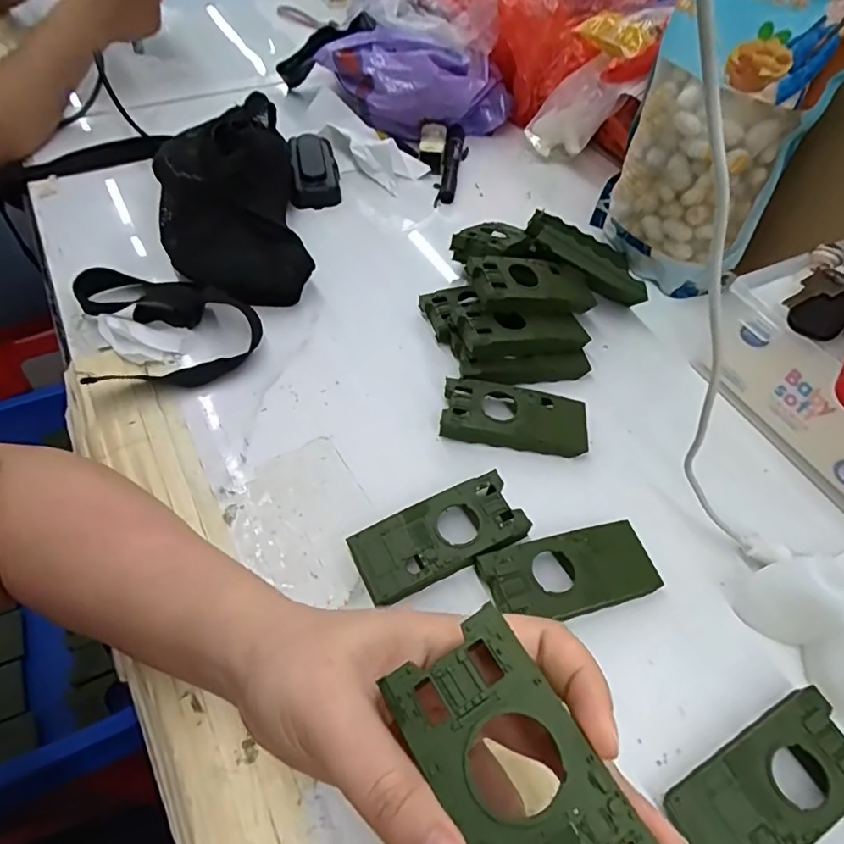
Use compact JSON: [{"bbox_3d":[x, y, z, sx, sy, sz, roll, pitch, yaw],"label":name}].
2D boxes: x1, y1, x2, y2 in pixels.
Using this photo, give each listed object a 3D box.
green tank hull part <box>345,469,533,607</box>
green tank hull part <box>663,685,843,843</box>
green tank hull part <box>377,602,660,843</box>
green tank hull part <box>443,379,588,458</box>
[{"bbox_3d":[0.011,0.072,0.338,0.104,0.018,0.049,-21,57,-17],"label":"green tank hull part"},{"bbox_3d":[0.171,0.180,0.269,0.103,0.019,0.046,-24,58,-18],"label":"green tank hull part"},{"bbox_3d":[0.033,0.111,0.154,0.042,0.011,0.101,-27,65,-20],"label":"green tank hull part"},{"bbox_3d":[0.067,-0.003,0.396,0.104,0.019,0.048,4,53,1],"label":"green tank hull part"}]

